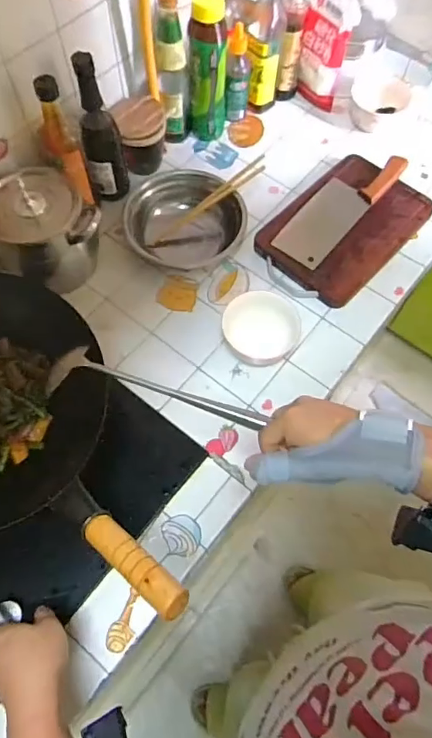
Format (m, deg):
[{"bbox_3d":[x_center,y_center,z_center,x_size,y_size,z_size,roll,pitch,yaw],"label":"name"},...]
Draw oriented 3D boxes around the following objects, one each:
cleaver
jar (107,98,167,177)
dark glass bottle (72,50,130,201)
[{"bbox_3d":[0.223,-0.291,0.864,0.088,0.027,0.294,39,77,13],"label":"cleaver"},{"bbox_3d":[-0.131,-0.420,0.890,0.084,0.081,0.101,-17,66,-9],"label":"jar"},{"bbox_3d":[-0.182,-0.368,0.794,0.060,0.229,0.054,-12,65,-7],"label":"dark glass bottle"}]

